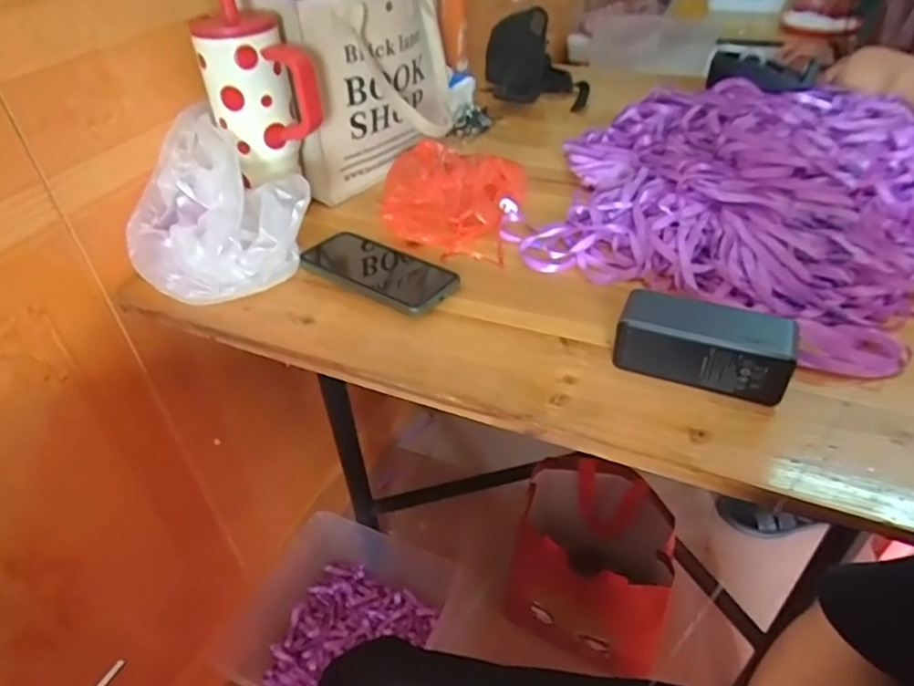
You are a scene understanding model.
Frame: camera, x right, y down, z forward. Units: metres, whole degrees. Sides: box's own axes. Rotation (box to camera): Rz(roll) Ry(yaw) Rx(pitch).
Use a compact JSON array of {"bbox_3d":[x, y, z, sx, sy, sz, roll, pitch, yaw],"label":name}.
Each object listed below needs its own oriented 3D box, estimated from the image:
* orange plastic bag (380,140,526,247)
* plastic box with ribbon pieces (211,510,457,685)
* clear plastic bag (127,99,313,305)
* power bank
[{"bbox_3d":[-0.014,-0.179,0.713,0.146,0.041,0.171,16,45,21],"label":"orange plastic bag"},{"bbox_3d":[-0.190,0.468,1.019,0.291,0.114,0.302,15,44,20],"label":"plastic box with ribbon pieces"},{"bbox_3d":[-0.247,-0.128,0.623,0.164,0.123,0.224,-30,48,-27],"label":"clear plastic bag"},{"bbox_3d":[0.192,0.002,0.481,0.125,0.057,0.046,14,44,20],"label":"power bank"}]

